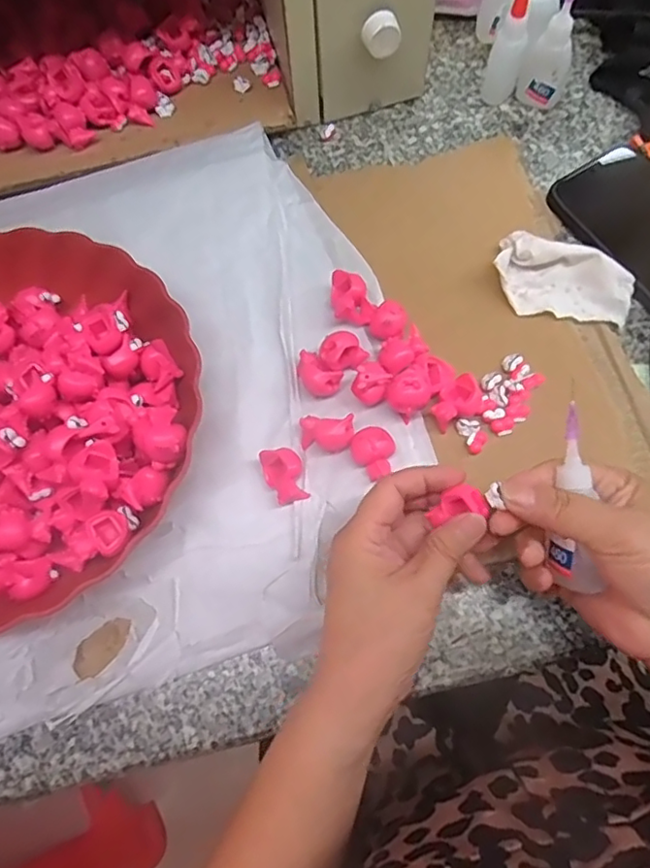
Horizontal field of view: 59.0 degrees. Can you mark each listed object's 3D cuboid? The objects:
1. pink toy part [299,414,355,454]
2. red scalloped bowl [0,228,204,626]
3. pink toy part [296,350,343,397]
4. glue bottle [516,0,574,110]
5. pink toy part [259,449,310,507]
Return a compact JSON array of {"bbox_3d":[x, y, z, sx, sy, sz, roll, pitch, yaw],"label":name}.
[{"bbox_3d":[0.001,0.000,0.350,0.032,0.020,0.022,7,72,3],"label":"pink toy part"},{"bbox_3d":[-0.198,-0.013,0.341,0.234,0.054,0.233,0,72,1],"label":"red scalloped bowl"},{"bbox_3d":[-0.007,-0.037,0.361,0.034,0.019,0.022,40,77,13],"label":"pink toy part"},{"bbox_3d":[0.171,-0.288,0.430,0.033,0.086,0.021,21,73,8],"label":"glue bottle"},{"bbox_3d":[-0.024,0.024,0.343,0.022,0.017,0.032,-21,73,-6],"label":"pink toy part"}]

